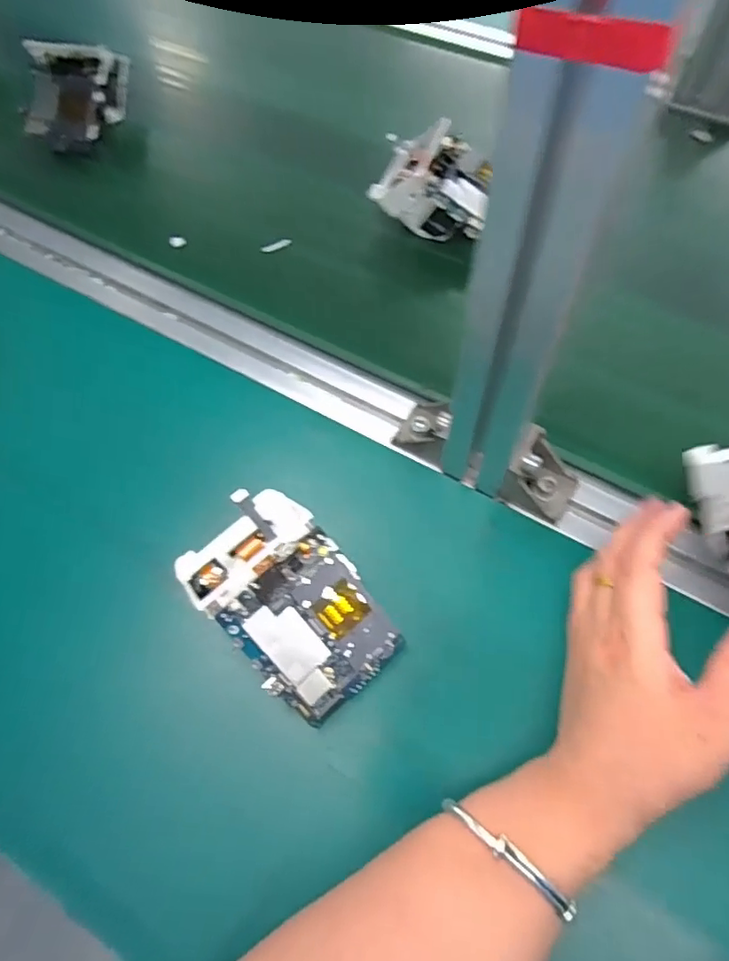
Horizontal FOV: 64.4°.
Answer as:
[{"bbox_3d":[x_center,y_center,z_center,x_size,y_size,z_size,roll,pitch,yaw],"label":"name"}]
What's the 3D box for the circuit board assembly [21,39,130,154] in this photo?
[{"bbox_3d":[-0.260,-0.346,0.527,0.077,0.057,0.093,-4,63,1],"label":"circuit board assembly"}]

